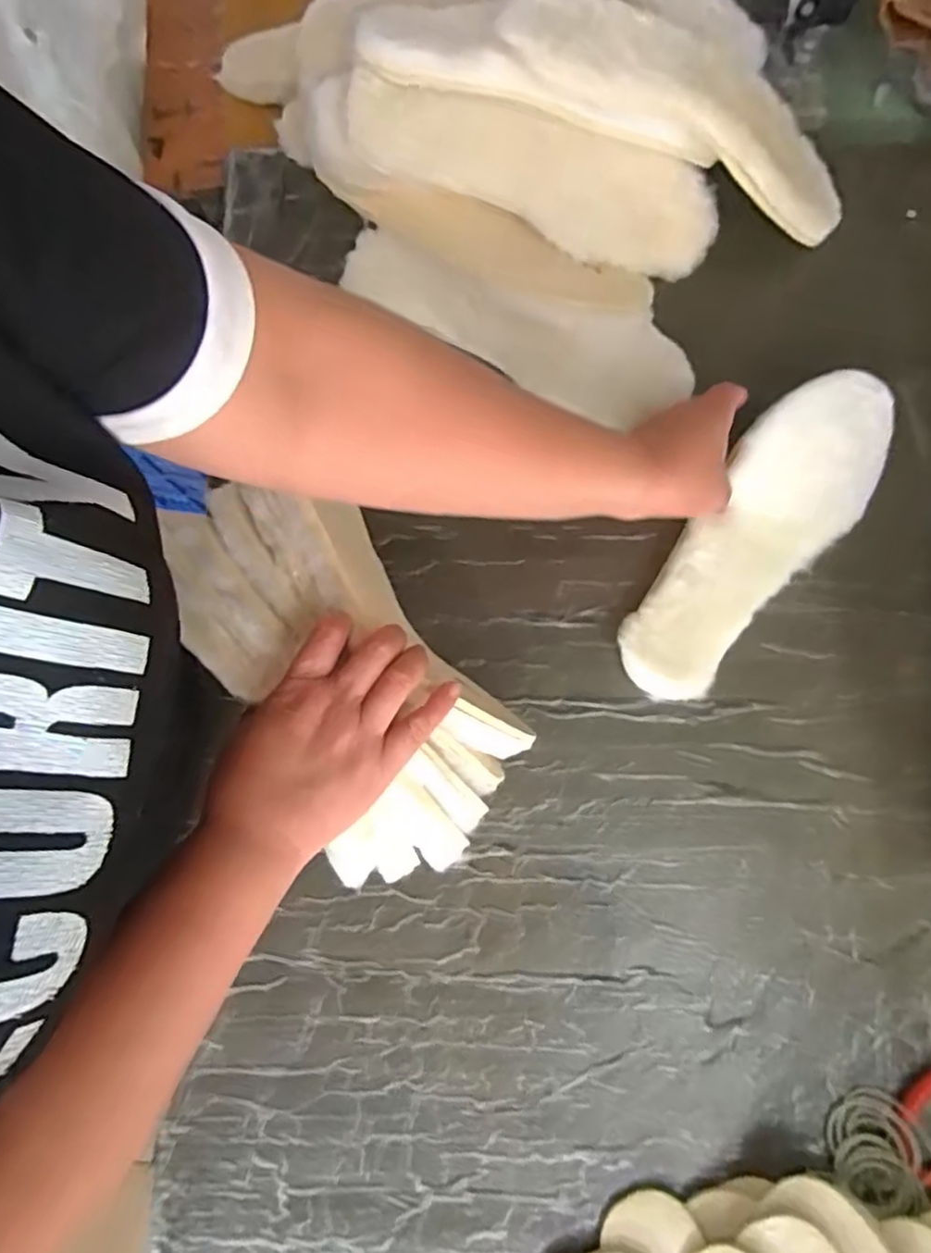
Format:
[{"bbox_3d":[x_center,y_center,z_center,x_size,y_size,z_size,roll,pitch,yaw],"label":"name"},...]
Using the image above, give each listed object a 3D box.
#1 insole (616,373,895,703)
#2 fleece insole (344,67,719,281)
[{"bbox_3d":[0.202,-0.068,0.485,0.098,0.014,0.261,44,87,-4],"label":"insole"},{"bbox_3d":[0.052,-0.319,0.494,0.269,0.014,0.074,13,114,-8],"label":"fleece insole"}]

